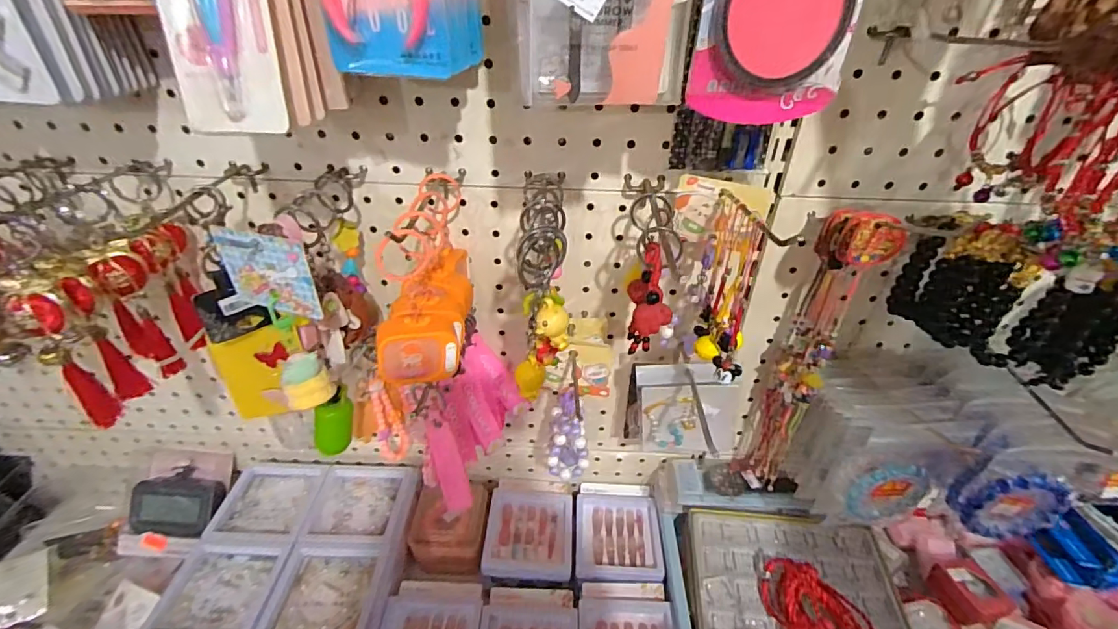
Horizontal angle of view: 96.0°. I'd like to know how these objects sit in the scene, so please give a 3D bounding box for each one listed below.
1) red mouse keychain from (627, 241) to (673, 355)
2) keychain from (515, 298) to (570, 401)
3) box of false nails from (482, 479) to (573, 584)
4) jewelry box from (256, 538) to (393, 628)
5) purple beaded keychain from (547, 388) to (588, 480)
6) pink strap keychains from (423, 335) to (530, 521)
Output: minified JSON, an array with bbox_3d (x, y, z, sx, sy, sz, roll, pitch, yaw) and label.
[{"bbox_3d":[0.062,-0.010,0.354,0.021,0.077,0.034,3,7,-24],"label":"red mouse keychain"},{"bbox_3d":[-0.011,0.020,0.309,0.031,0.069,0.024,-2,35,-6],"label":"keychain"},{"bbox_3d":[-0.030,0.226,0.538,0.088,0.020,0.107,2,35,-1],"label":"box of false nails"},{"bbox_3d":[-0.204,0.247,0.450,0.090,0.024,0.097,3,35,0],"label":"jewelry box"},{"bbox_3d":[0.010,0.108,0.454,0.034,0.100,0.019,1,35,-1],"label":"purple beaded keychain"},{"bbox_3d":[-0.073,0.085,0.425,0.040,0.091,0.127,12,36,13],"label":"pink strap keychains"}]

